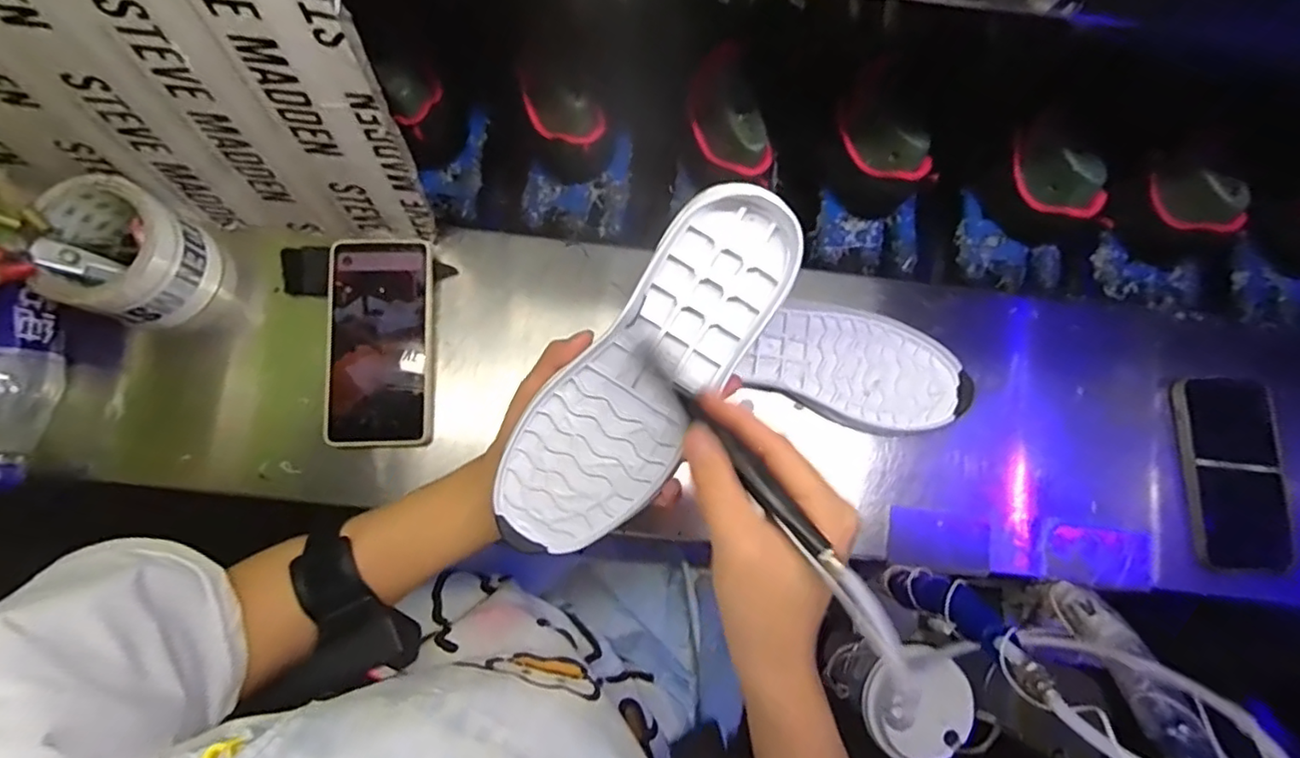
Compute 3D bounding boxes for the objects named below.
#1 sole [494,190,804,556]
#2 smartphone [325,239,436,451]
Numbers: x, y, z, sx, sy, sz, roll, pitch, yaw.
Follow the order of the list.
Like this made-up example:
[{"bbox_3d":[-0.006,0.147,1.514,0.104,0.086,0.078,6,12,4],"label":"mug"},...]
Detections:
[{"bbox_3d":[-0.002,0.001,0.361,0.083,0.020,0.239,38,98,8],"label":"sole"},{"bbox_3d":[-0.216,-0.030,0.490,0.079,0.008,0.164,-2,82,-5],"label":"smartphone"}]

